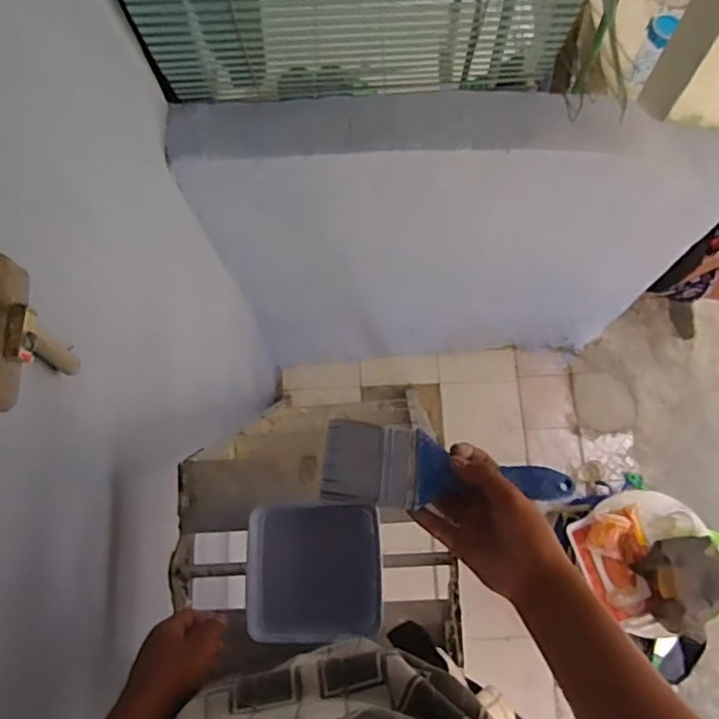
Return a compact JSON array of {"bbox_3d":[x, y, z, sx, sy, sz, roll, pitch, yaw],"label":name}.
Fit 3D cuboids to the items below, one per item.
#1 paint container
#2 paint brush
[{"bbox_3d":[-0.048,0.267,0.778,0.151,0.172,0.147,0,73,1],"label":"paint container"},{"bbox_3d":[0.075,0.098,0.530,0.209,0.018,0.069,7,74,-2],"label":"paint brush"}]

